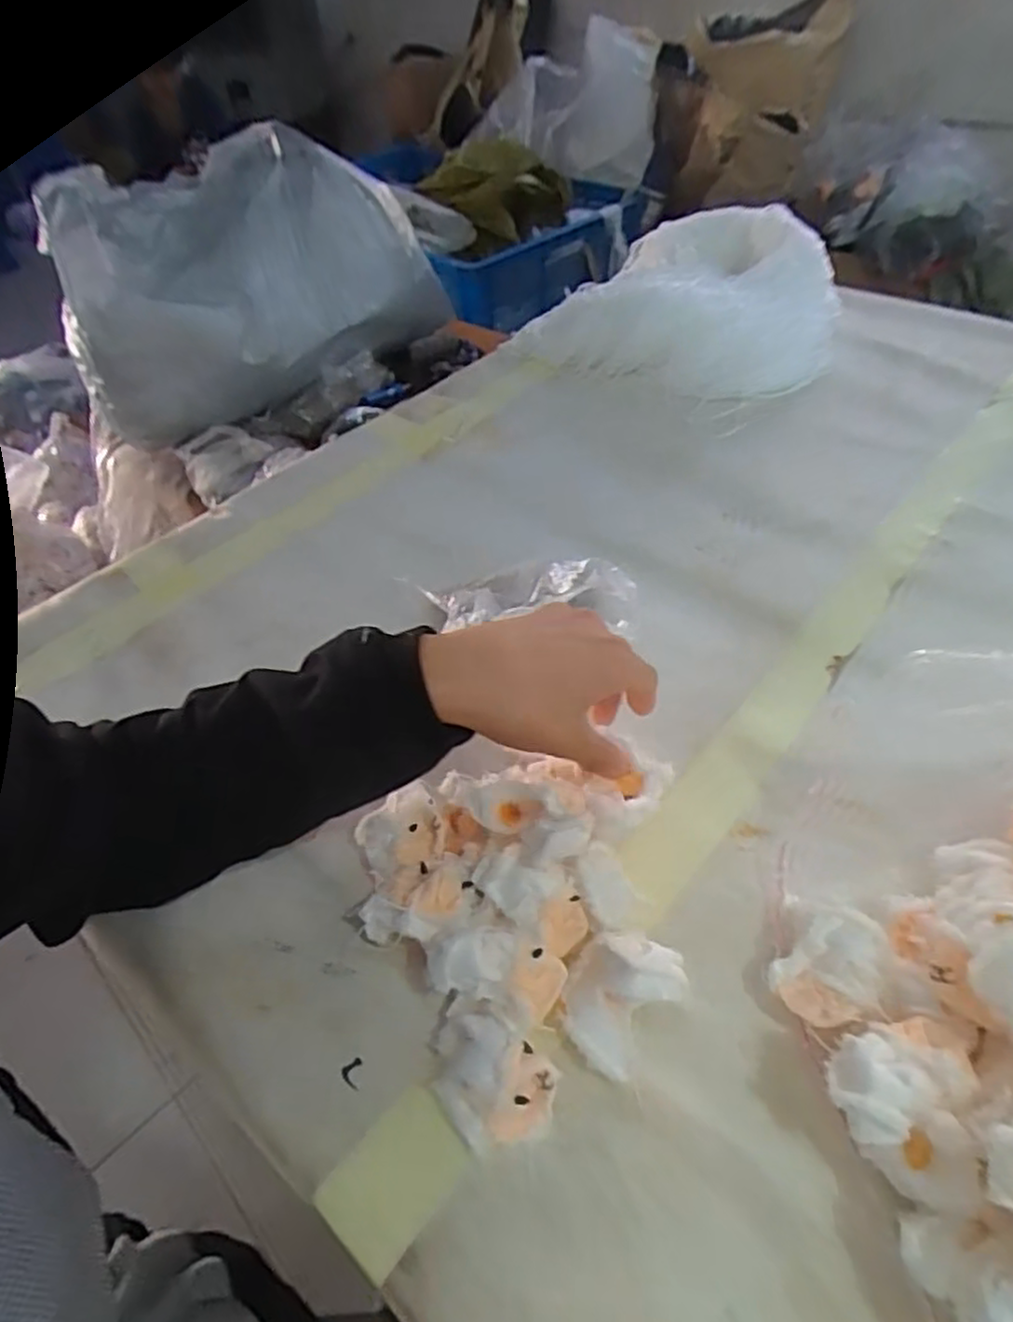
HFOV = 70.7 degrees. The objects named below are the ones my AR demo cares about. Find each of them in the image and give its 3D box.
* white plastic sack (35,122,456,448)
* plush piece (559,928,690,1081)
[{"bbox_3d":[-0.325,-0.477,0.898,0.433,0.254,0.197,-26,51,-18],"label":"white plastic sack"},{"bbox_3d":[0.056,0.165,0.356,0.048,0.041,0.060,35,59,27],"label":"plush piece"}]

